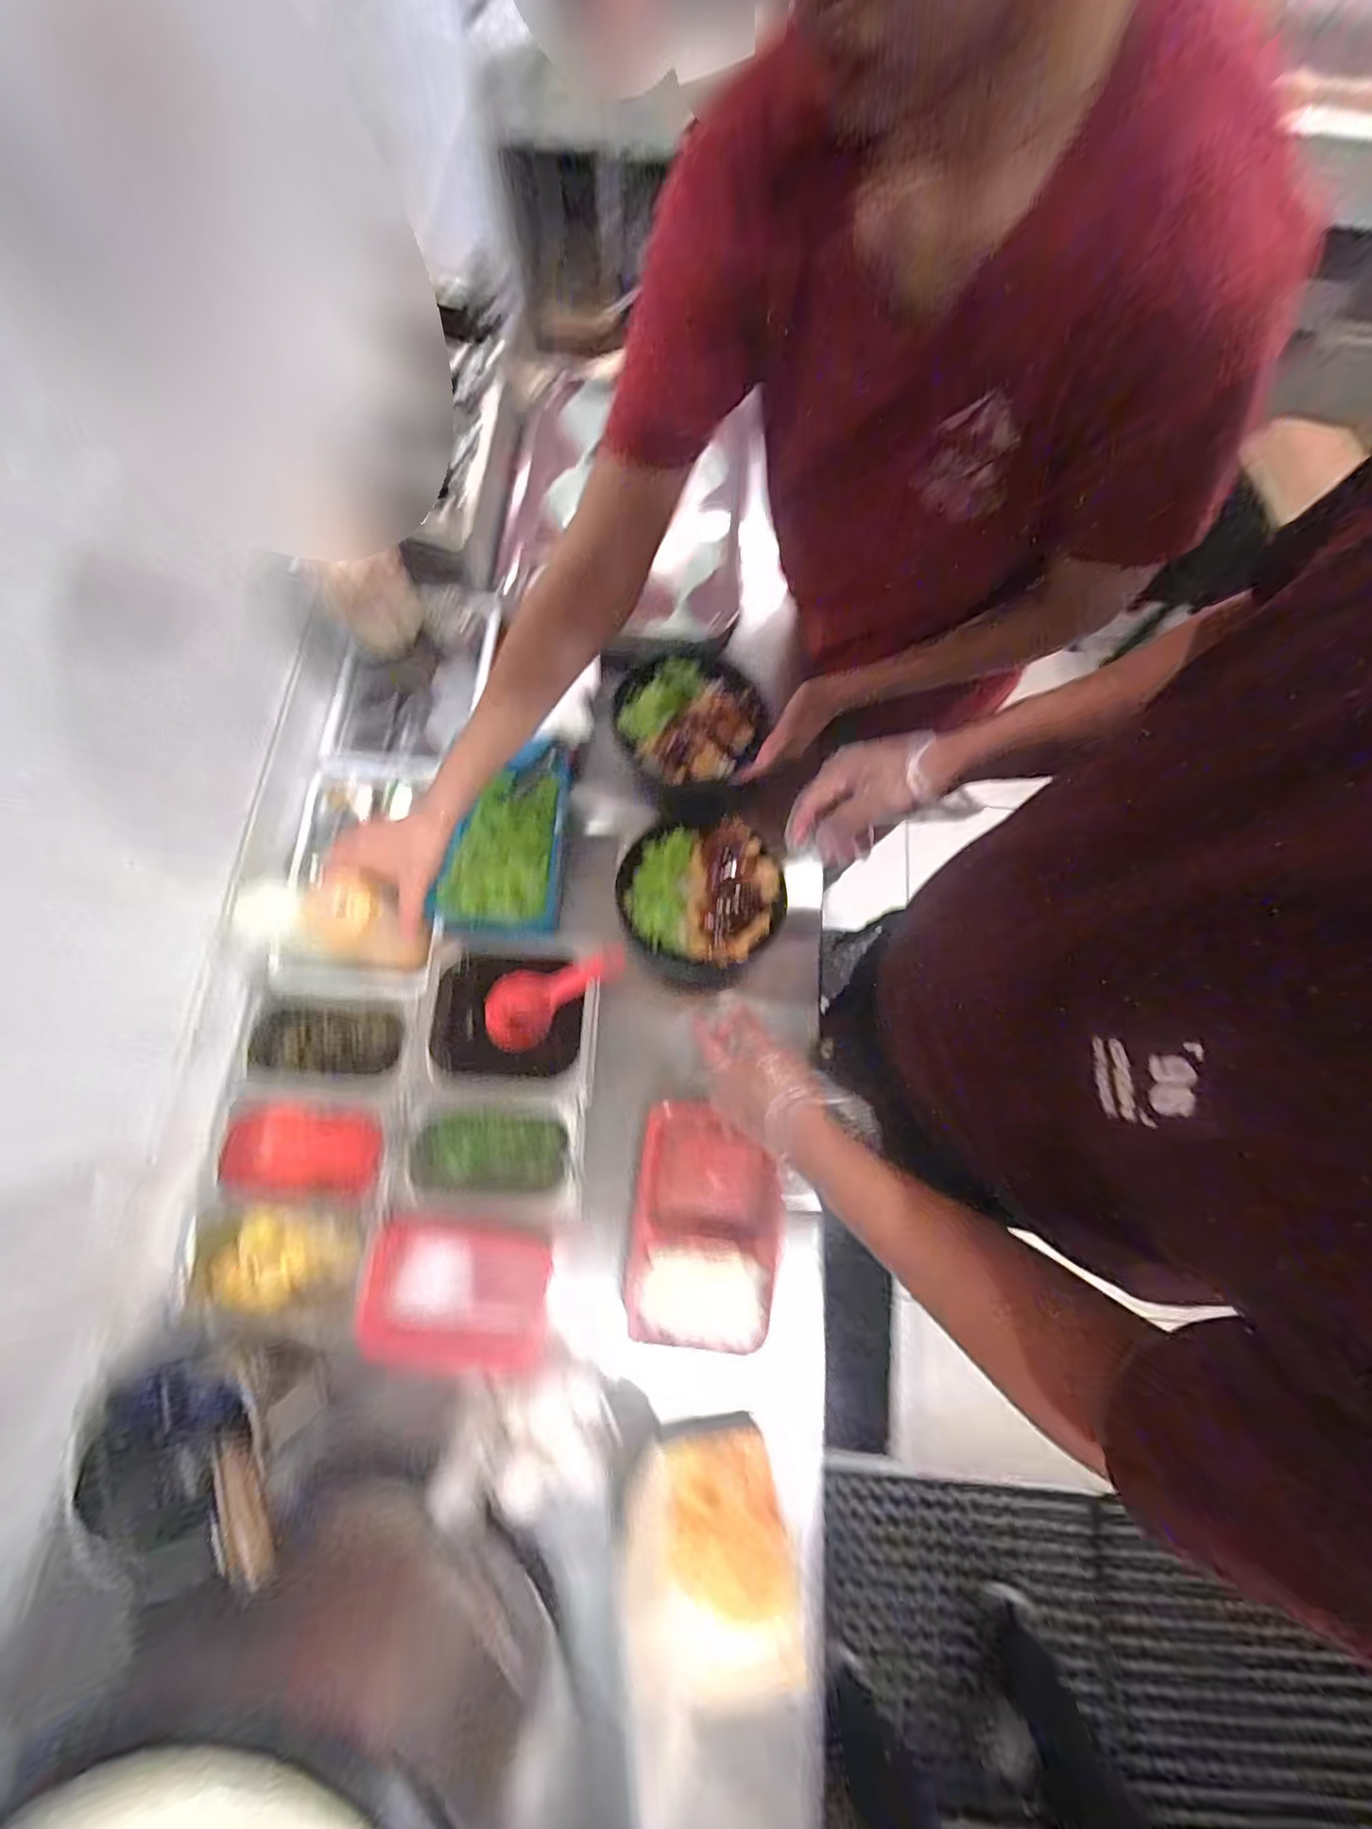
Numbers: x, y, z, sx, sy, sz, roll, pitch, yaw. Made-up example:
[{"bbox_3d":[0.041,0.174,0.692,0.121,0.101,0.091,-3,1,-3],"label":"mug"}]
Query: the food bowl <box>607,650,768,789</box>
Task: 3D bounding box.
[{"bbox_3d":[0.002,-0.232,0.724,0.166,0.072,0.181,0,74,-2],"label":"food bowl"}]

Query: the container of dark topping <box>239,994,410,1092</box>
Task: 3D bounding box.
[{"bbox_3d":[-0.352,0.130,0.612,0.151,0.065,0.092,0,74,-2],"label":"container of dark topping"}]

